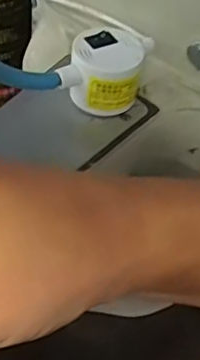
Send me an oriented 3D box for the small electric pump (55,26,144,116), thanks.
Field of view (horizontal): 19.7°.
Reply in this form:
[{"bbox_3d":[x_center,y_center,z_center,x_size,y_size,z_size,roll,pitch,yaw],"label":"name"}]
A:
[{"bbox_3d":[0.000,-0.055,0.298,0.039,0.037,0.032,3,49,-2],"label":"small electric pump"}]

